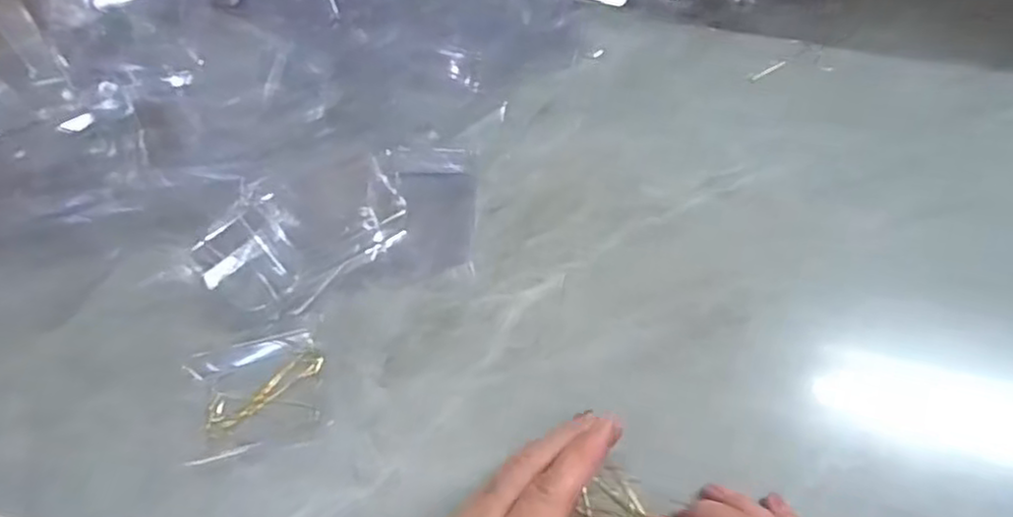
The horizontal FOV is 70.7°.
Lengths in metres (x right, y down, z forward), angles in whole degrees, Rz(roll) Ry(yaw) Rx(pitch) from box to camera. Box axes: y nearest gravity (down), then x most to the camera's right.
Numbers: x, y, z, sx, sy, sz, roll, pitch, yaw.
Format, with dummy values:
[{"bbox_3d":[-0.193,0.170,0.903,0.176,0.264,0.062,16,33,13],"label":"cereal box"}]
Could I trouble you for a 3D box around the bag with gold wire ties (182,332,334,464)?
[{"bbox_3d":[-0.135,0.074,0.387,0.071,0.004,0.060,-11,59,-6],"label":"bag with gold wire ties"}]

